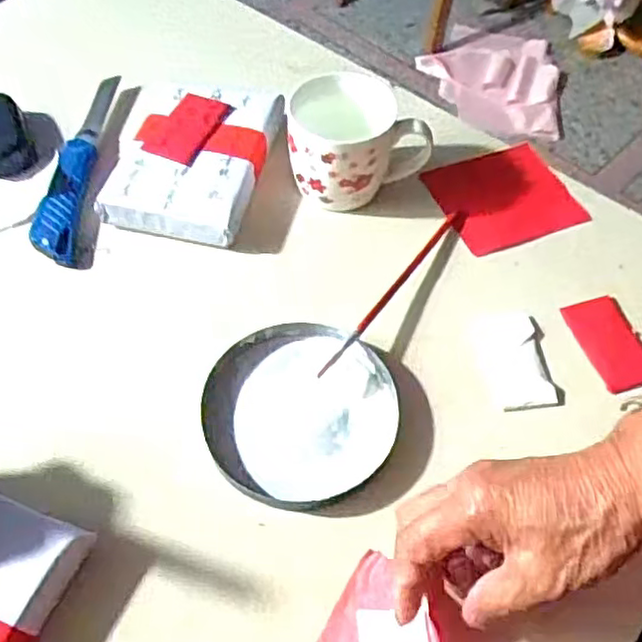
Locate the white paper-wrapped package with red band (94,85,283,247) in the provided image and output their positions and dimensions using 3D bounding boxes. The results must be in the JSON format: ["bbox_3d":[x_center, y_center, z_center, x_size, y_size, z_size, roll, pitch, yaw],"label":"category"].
[{"bbox_3d":[-0.105,-0.138,0.559,0.121,0.034,0.156,8,55,4],"label":"white paper-wrapped package with red band"}]

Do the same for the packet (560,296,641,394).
[{"bbox_3d":[0.207,0.016,0.488,0.043,0.004,0.075,-13,56,-10],"label":"packet"}]

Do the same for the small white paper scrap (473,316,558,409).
[{"bbox_3d":[0.137,0.028,0.479,0.041,0.004,0.069,-7,55,-6],"label":"small white paper scrap"}]

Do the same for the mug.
[{"bbox_3d":[0.024,-0.144,0.541,0.098,0.072,0.077,-23,59,-16],"label":"mug"}]

